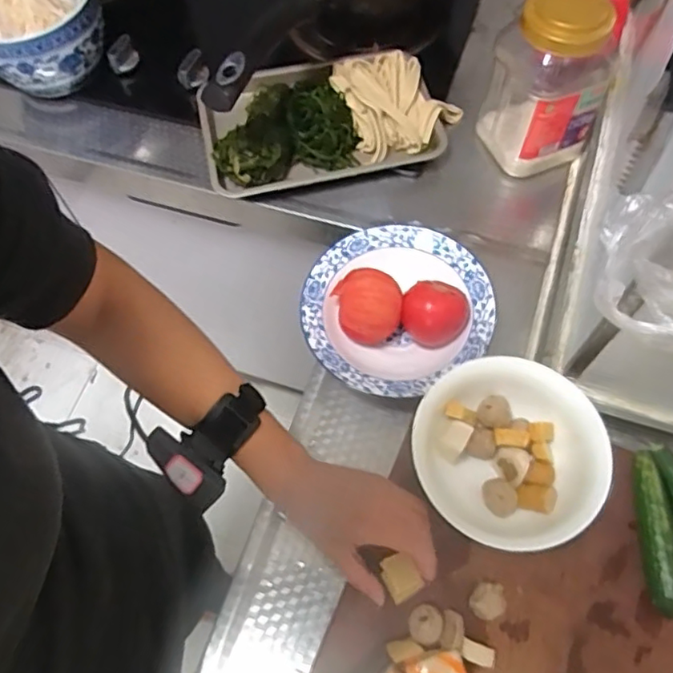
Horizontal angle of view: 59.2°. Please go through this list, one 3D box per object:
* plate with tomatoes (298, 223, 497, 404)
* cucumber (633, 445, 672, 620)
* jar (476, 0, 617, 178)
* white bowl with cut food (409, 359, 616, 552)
[{"bbox_3d":[0.057,-0.023,0.566,0.170,0.084,0.171,-1,64,2],"label":"plate with tomatoes"},{"bbox_3d":[0.252,0.154,0.470,0.023,0.030,0.124,0,64,3],"label":"cucumber"},{"bbox_3d":[0.221,-0.268,0.623,0.097,0.184,0.098,-1,64,2],"label":"jar"},{"bbox_3d":[0.136,0.099,0.479,0.146,0.070,0.140,-1,64,2],"label":"white bowl with cut food"}]

